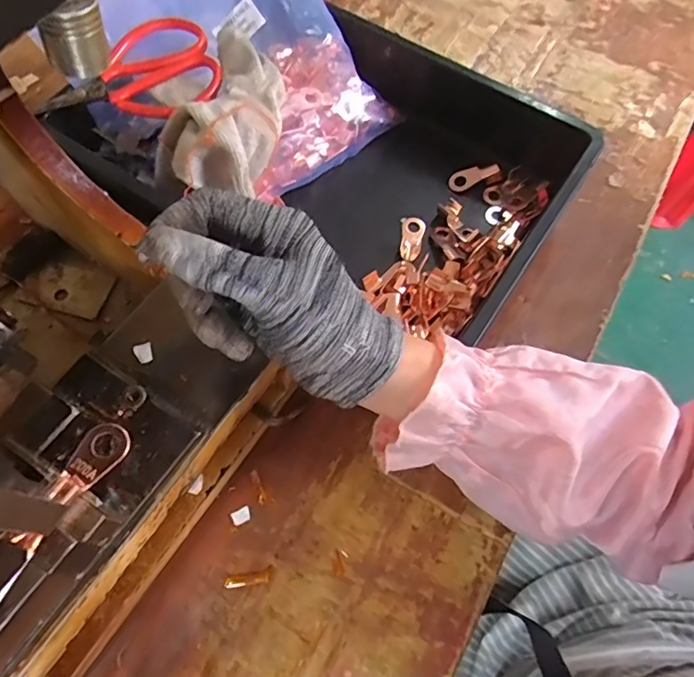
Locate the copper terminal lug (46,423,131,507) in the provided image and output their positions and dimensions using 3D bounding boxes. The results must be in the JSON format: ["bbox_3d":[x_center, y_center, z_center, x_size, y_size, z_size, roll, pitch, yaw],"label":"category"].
[{"bbox_3d":[-0.109,0.053,0.223,0.017,0.006,0.038,26,54,9],"label":"copper terminal lug"}]

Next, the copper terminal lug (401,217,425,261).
[{"bbox_3d":[0.054,-0.082,0.431,0.018,0.004,0.044,8,65,2],"label":"copper terminal lug"}]

